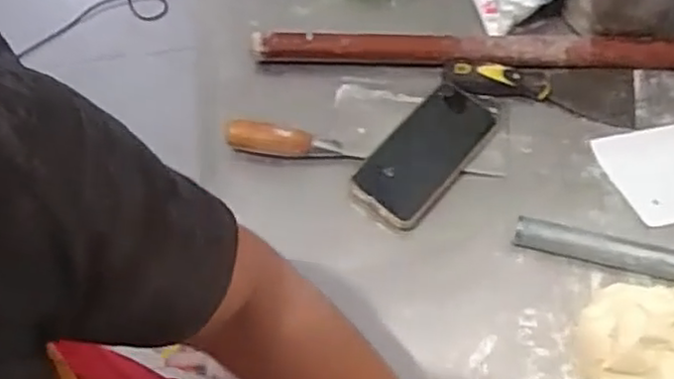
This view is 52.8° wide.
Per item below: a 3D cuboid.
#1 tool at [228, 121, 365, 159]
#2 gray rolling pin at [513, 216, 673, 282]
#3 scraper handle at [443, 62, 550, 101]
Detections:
[{"bbox_3d":[-0.044,-0.046,0.689,0.133,0.037,0.025,6,64,6],"label":"tool"},{"bbox_3d":[0.310,0.069,0.613,0.294,0.024,0.031,12,65,9],"label":"gray rolling pin"},{"bbox_3d":[0.168,-0.117,0.717,0.107,0.028,0.038,3,64,5],"label":"scraper handle"}]

